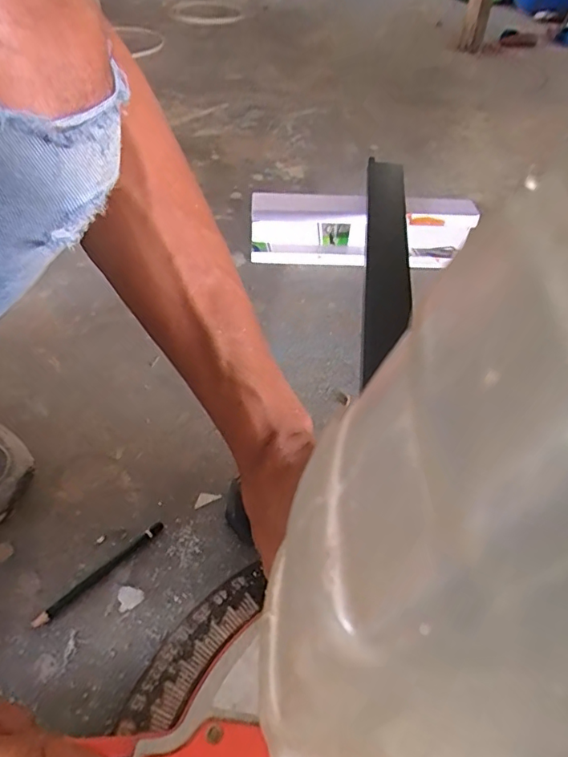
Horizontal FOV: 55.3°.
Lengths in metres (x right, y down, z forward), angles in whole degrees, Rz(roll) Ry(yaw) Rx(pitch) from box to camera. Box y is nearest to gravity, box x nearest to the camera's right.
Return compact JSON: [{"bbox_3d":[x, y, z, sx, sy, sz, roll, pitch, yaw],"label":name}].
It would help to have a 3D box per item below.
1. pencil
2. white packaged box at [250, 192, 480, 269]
[{"bbox_3d":[-0.136,0.144,0.404,0.009,0.005,0.109,36,54,28],"label":"pencil"},{"bbox_3d":[0.098,-0.188,0.691,0.275,0.089,0.050,3,46,-1],"label":"white packaged box"}]

